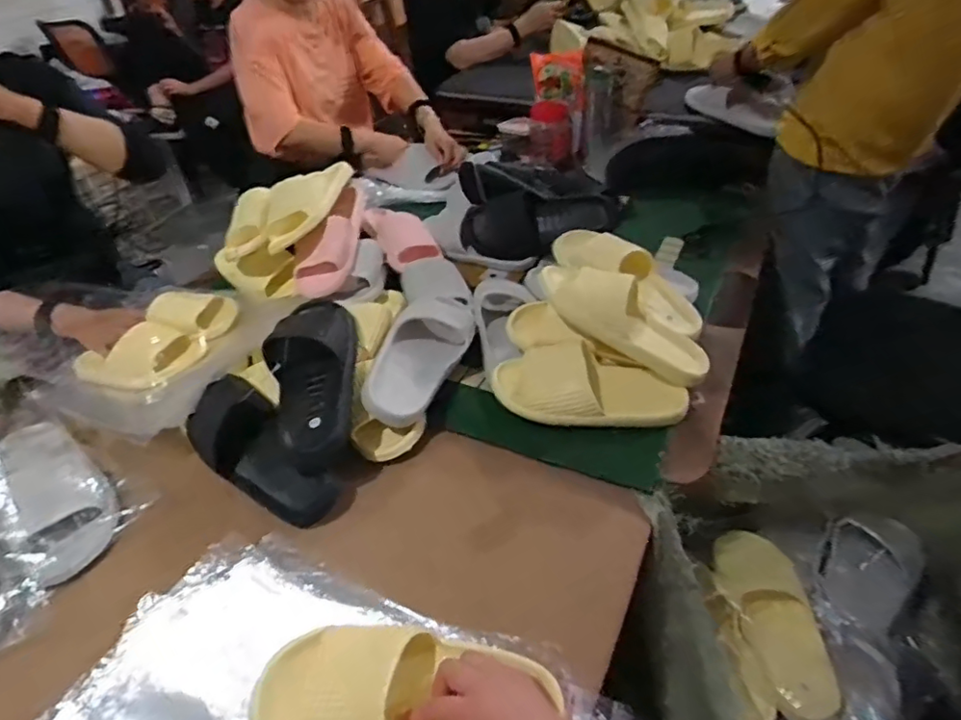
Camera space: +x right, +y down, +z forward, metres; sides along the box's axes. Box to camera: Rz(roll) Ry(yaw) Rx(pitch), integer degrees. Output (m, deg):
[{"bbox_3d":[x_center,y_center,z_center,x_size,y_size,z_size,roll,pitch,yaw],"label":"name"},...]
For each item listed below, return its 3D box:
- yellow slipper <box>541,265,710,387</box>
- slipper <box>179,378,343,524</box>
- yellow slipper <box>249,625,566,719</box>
[{"bbox_3d":[0.199,-0.057,0.794,0.253,0.066,0.091,35,49,0],"label":"yellow slipper"},{"bbox_3d":[-0.281,0.111,0.729,0.240,0.073,0.099,42,56,12],"label":"slipper"},{"bbox_3d":[-0.064,0.278,0.493,0.257,0.062,0.105,-3,41,-4],"label":"yellow slipper"}]

